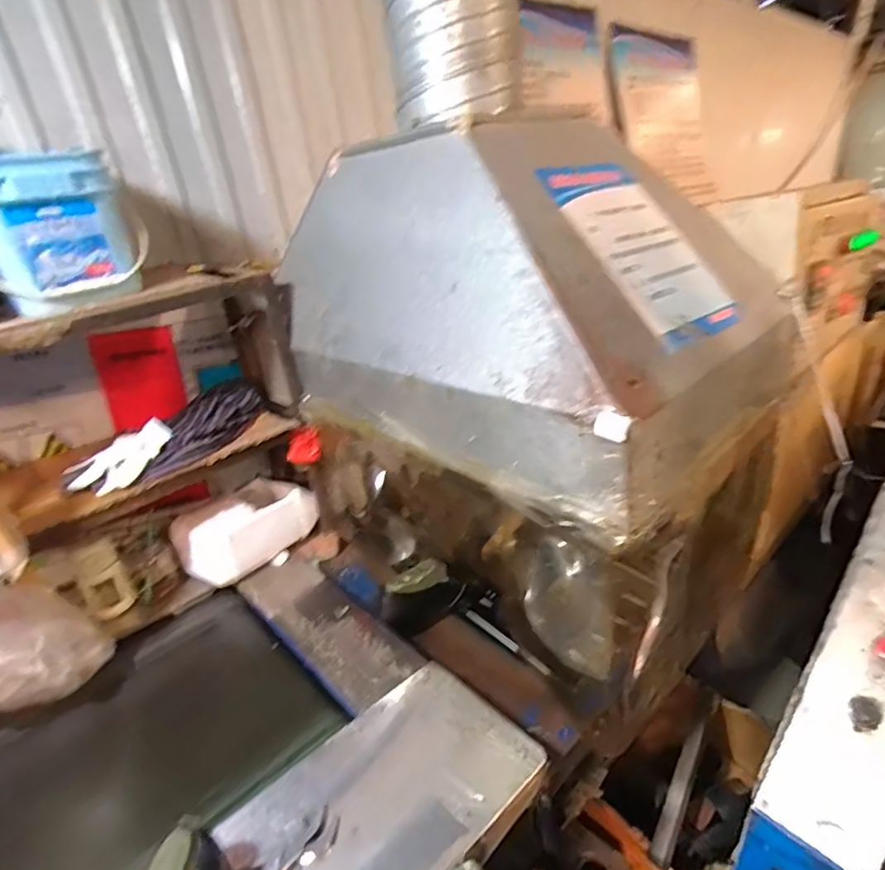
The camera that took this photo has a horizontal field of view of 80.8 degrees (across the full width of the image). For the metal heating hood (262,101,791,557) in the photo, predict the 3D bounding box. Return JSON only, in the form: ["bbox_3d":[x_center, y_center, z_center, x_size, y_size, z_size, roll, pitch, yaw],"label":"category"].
[{"bbox_3d":[0.130,-0.225,0.858,0.578,0.419,0.718,-20,28,-28],"label":"metal heating hood"}]

